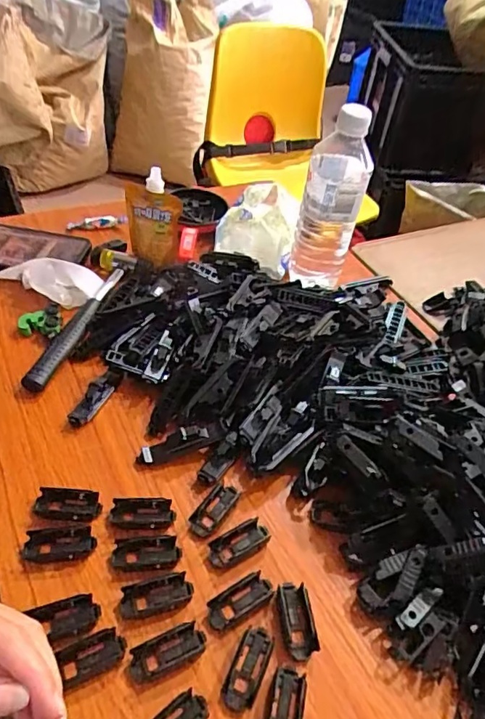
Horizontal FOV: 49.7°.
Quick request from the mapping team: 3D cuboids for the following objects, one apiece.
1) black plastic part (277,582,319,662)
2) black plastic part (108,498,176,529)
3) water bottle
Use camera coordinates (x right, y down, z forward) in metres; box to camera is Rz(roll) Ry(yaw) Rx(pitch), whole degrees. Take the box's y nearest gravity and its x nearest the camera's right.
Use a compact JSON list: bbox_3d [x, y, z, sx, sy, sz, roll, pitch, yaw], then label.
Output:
[{"bbox_3d":[0.039,0.183,0.368,0.022,0.005,0.050,0,46,-8],"label":"black plastic part"},{"bbox_3d":[-0.079,0.120,0.409,0.049,0.010,0.023,2,45,-5],"label":"black plastic part"},{"bbox_3d":[0.096,-0.167,0.572,0.063,0.206,0.068,13,45,6],"label":"water bottle"}]

